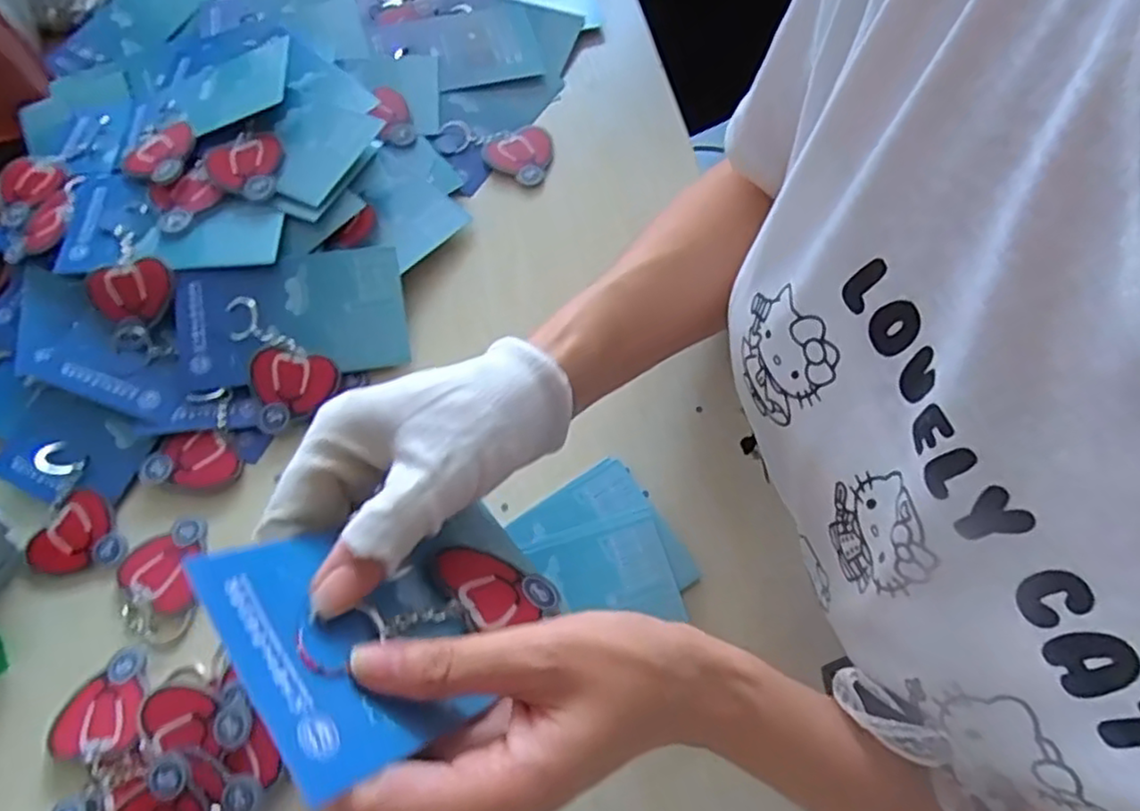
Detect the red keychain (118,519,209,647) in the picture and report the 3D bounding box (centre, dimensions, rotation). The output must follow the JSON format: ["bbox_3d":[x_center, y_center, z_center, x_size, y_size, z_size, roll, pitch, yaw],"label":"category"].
[{"bbox_3d":[-0.229,0.097,0.382,0.046,0.007,0.066,-7,63,-1],"label":"red keychain"}]

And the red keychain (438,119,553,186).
[{"bbox_3d":[-0.052,-0.199,0.518,0.088,0.009,0.058,25,67,15],"label":"red keychain"}]

